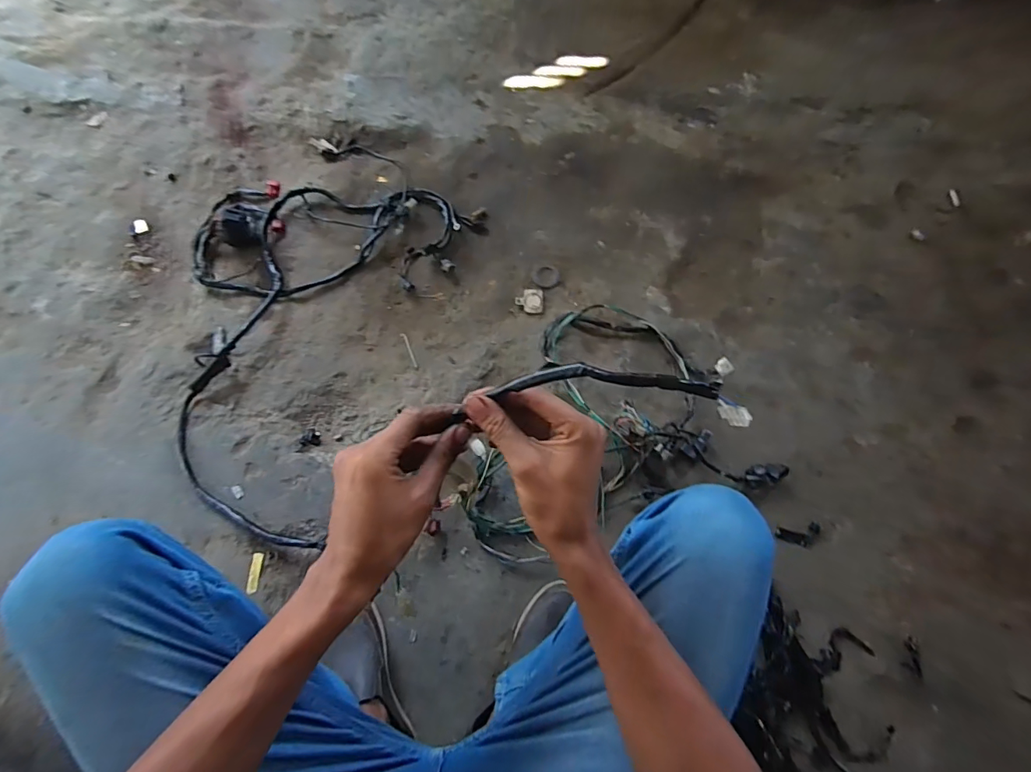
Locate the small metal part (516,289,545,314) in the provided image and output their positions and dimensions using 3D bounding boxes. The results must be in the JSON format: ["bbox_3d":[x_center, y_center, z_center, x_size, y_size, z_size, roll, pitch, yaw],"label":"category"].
[{"bbox_3d":[0.029,-0.167,0.902,0.055,0.012,0.050,0,74,-1],"label":"small metal part"}]

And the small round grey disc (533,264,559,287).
[{"bbox_3d":[0.060,-0.222,0.921,0.051,0.004,0.051,0,74,-1],"label":"small round grey disc"}]

